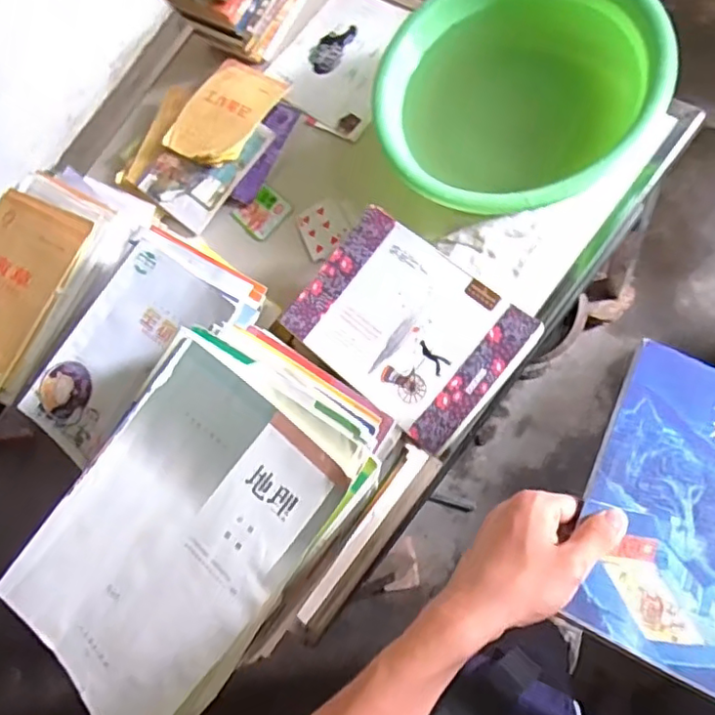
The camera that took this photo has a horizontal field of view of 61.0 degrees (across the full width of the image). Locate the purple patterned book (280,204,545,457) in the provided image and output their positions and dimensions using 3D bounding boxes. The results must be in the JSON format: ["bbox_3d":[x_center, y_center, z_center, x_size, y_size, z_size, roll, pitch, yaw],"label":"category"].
[{"bbox_3d":[0.050,-0.034,0.641,0.234,0.008,0.165,40,94,21],"label":"purple patterned book"}]

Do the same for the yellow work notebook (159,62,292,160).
[{"bbox_3d":[-0.204,-0.375,0.928,0.126,0.032,0.174,33,86,11],"label":"yellow work notebook"}]

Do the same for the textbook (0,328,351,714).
[{"bbox_3d":[-0.163,0.154,0.525,0.205,0.021,0.286,35,86,18],"label":"textbook"}]

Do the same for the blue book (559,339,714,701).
[{"bbox_3d":[0.239,0.103,0.416,0.149,0.006,0.226,26,63,12],"label":"blue book"}]

